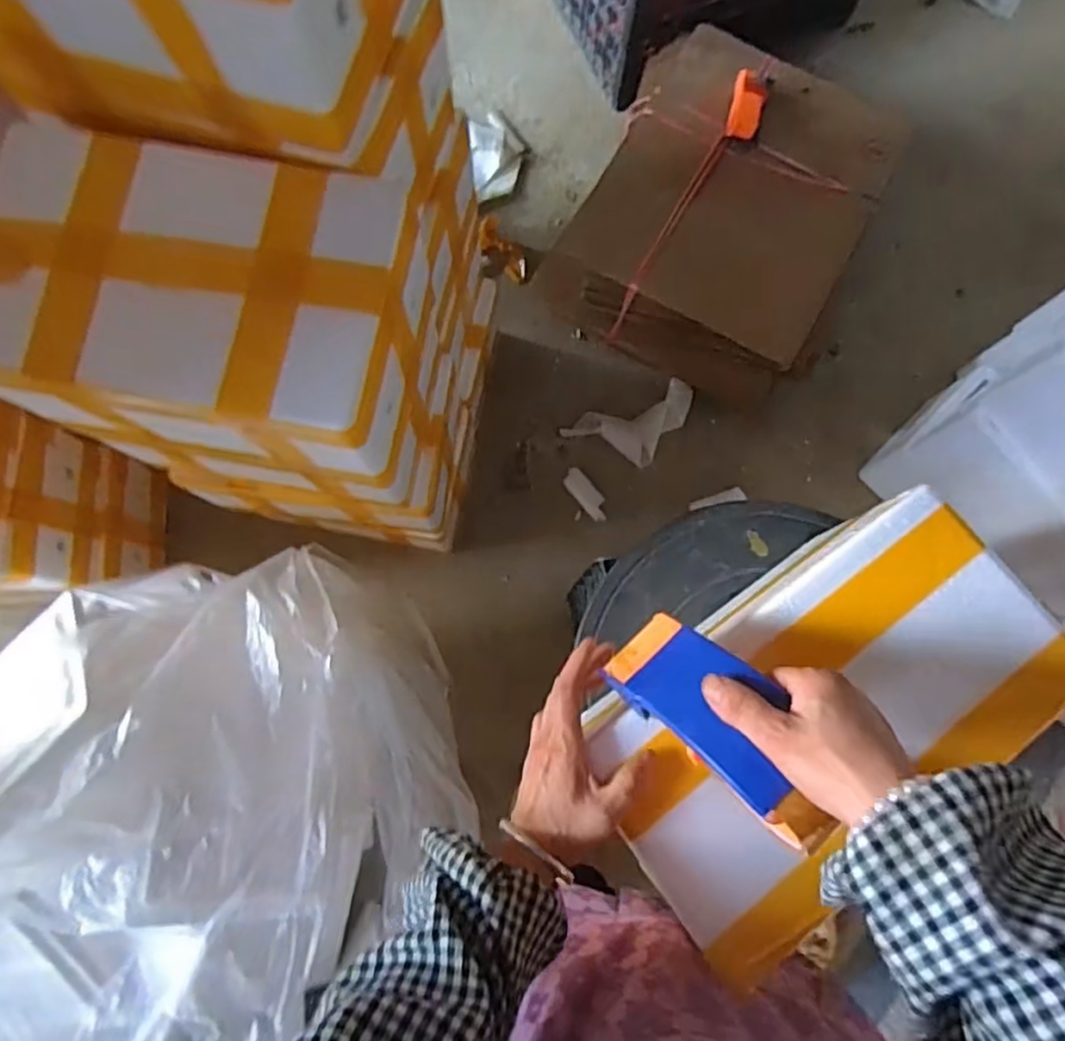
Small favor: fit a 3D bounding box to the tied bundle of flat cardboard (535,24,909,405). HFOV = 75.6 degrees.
[{"bbox_3d":[0.319,-0.509,1.156,0.447,0.149,0.540,31,79,5],"label":"tied bundle of flat cardboard"}]

